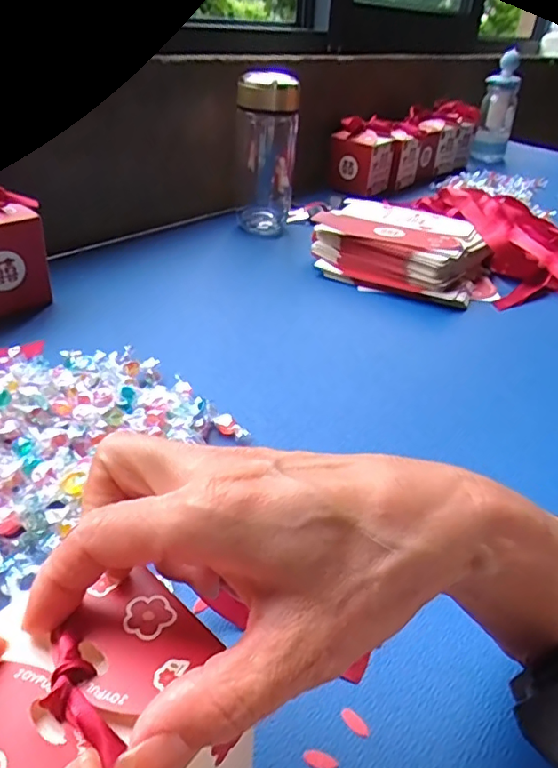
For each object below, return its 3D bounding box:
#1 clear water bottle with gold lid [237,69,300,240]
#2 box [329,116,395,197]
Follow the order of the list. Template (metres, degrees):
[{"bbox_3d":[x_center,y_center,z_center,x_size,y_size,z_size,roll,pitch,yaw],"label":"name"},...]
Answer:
[{"bbox_3d":[-0.019,-0.306,0.712,0.077,0.196,0.069,1,35,-5],"label":"clear water bottle with gold lid"},{"bbox_3d":[0.146,-0.400,0.930,0.083,0.102,0.080,31,43,33],"label":"box"}]

